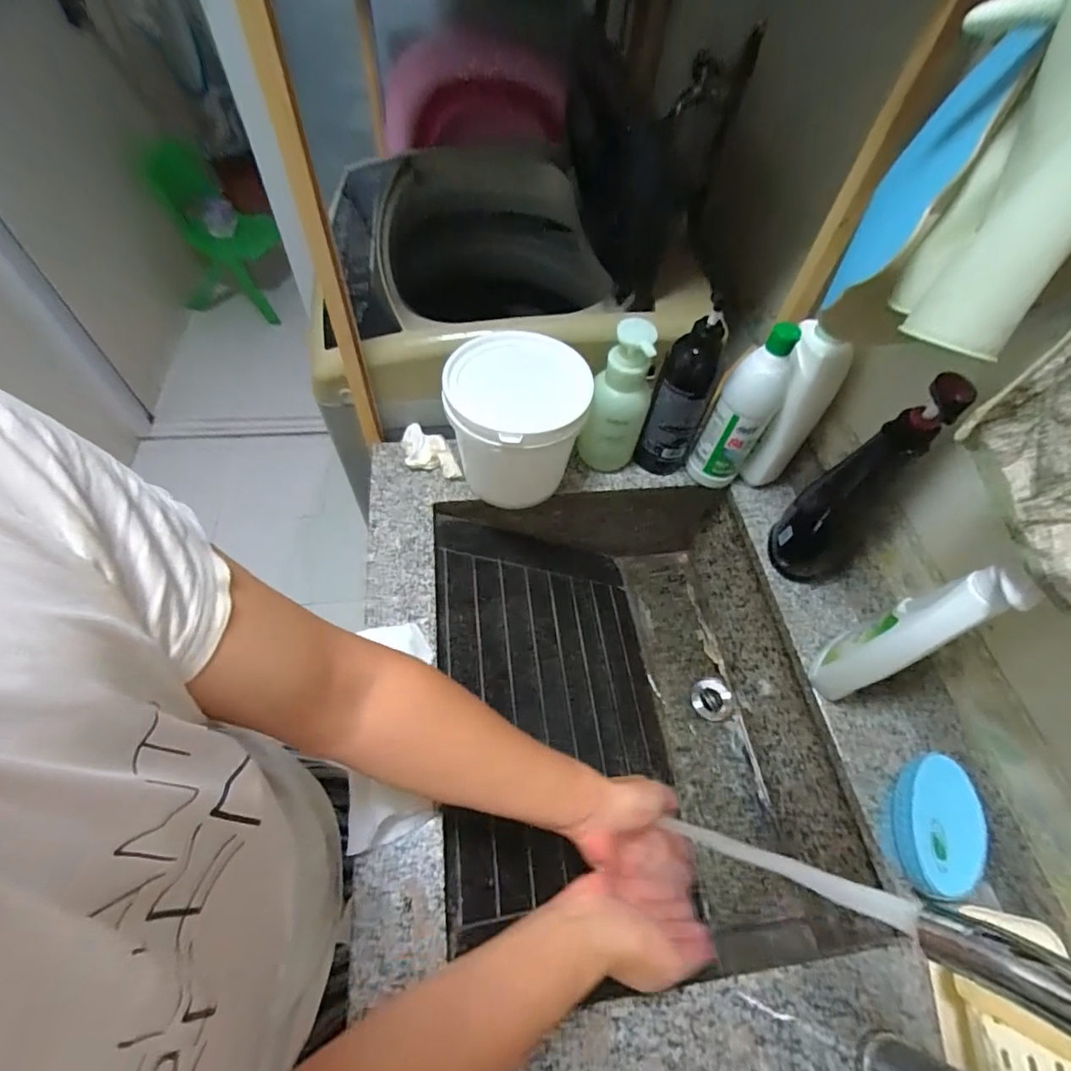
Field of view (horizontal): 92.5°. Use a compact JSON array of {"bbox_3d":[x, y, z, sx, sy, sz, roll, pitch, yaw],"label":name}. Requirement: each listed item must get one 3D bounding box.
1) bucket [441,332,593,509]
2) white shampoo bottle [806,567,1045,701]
[{"bbox_3d":[-0.022,-0.128,0.610,0.148,0.164,0.152,1,57,-2],"label":"bucket"},{"bbox_3d":[0.334,0.091,0.471,0.074,0.223,0.050,-23,63,-17],"label":"white shampoo bottle"}]

